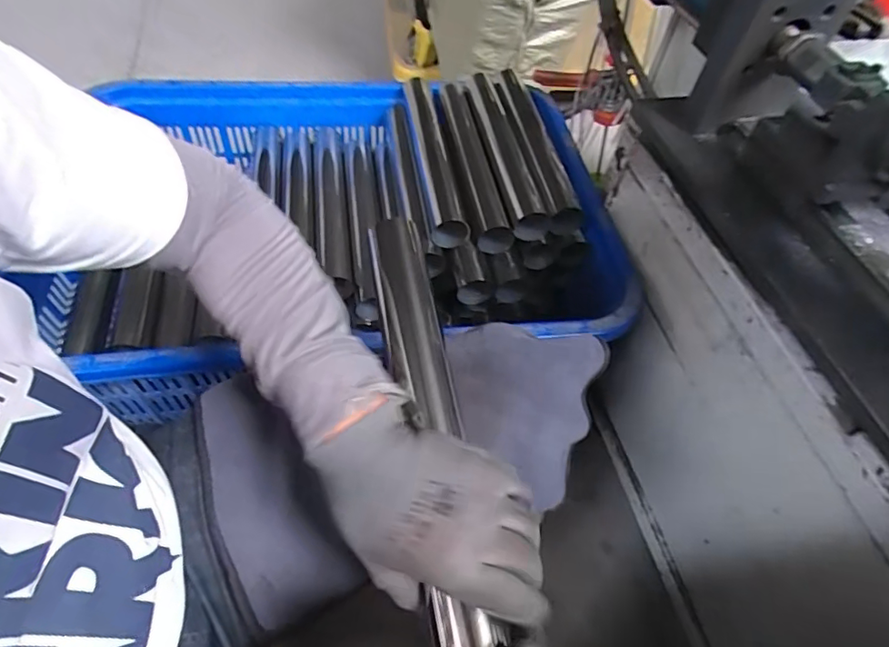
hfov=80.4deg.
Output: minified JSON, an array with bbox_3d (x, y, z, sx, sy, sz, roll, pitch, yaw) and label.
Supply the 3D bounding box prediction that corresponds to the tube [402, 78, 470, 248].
[{"bbox_3d":[-0.019,-0.279,0.848,0.050,0.051,0.380,-5,55,-8],"label":"tube"}]

